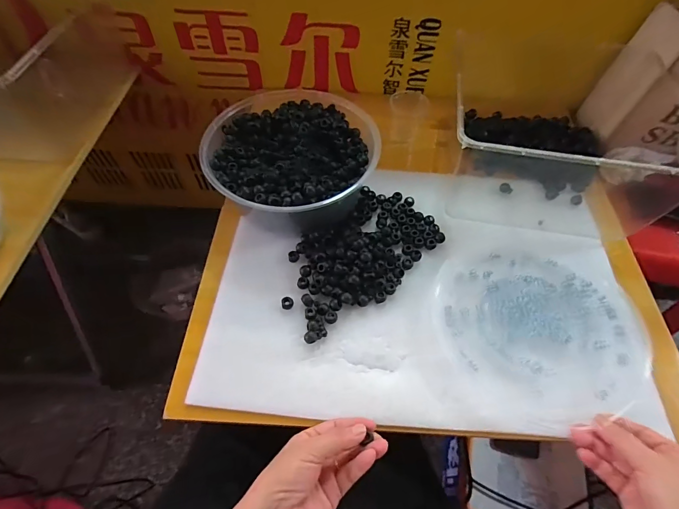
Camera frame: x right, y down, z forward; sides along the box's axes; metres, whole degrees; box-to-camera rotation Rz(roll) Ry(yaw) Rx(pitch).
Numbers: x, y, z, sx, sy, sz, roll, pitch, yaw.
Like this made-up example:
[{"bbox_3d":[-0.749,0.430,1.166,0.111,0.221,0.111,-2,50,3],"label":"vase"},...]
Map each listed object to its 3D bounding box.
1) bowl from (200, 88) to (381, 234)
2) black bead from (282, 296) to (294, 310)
[{"bbox_3d":[-0.073,-0.139,0.567,0.241,0.089,0.224,1,58,-2],"label":"bowl"},{"bbox_3d":[-0.070,0.065,0.490,0.015,0.011,0.015,-9,58,-8],"label":"black bead"}]

